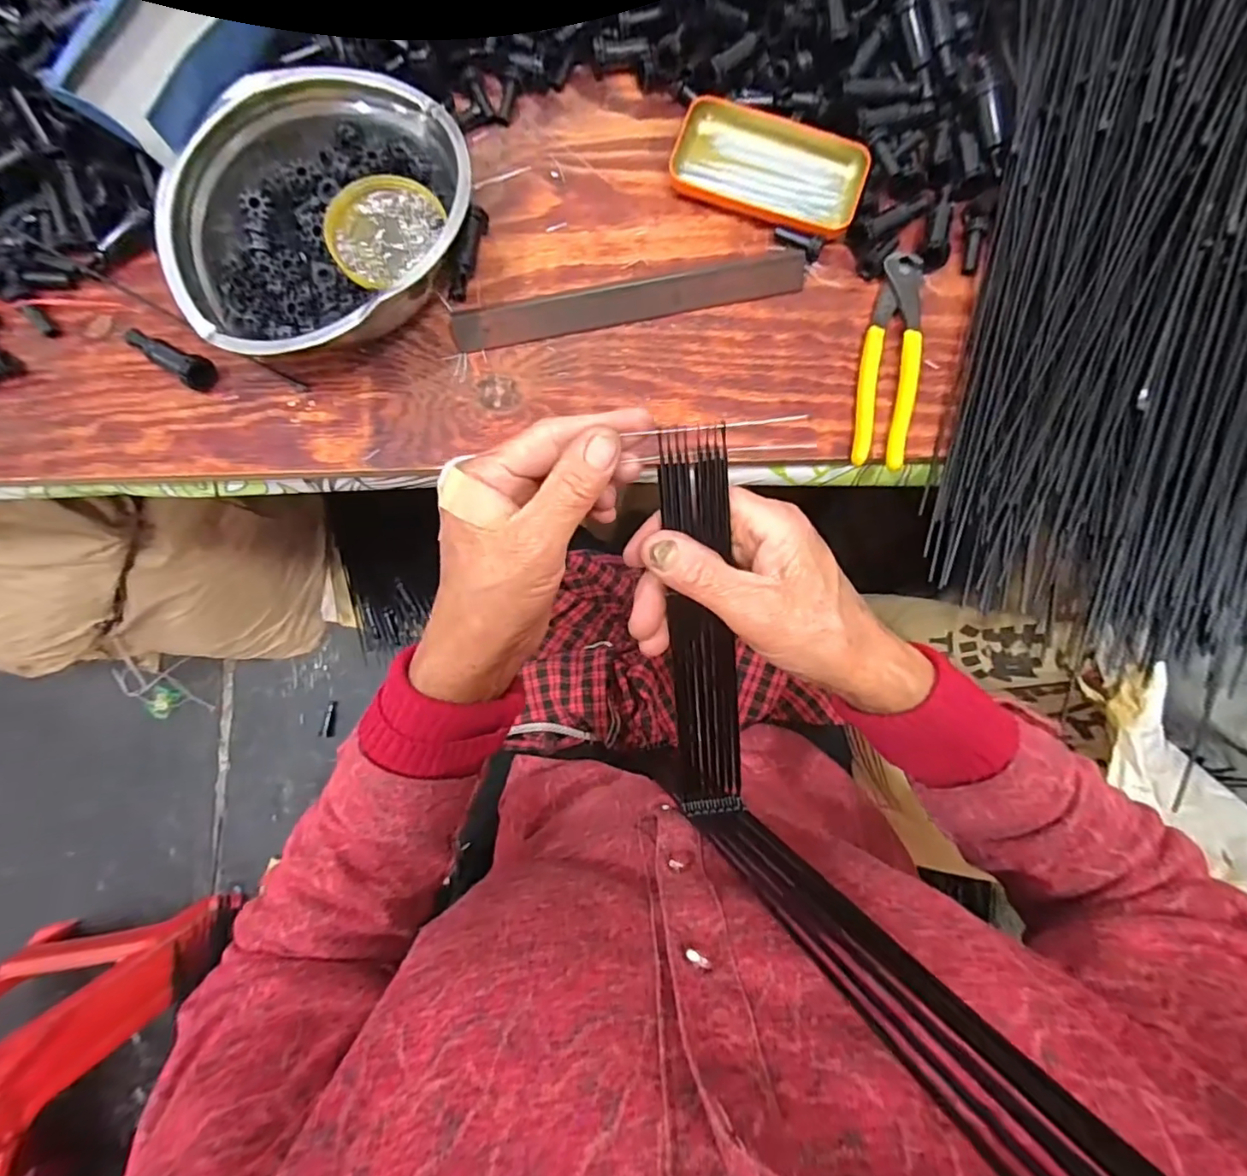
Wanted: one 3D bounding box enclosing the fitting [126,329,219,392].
[{"bbox_3d":[-0.334,-0.174,0.421,0.075,0.030,0.023,35,84,4],"label":"fitting"}]

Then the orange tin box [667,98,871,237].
[{"bbox_3d":[0.112,-0.324,0.442,0.142,0.018,0.079,24,83,2],"label":"orange tin box"}]

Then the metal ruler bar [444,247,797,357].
[{"bbox_3d":[0.006,-0.217,0.430,0.264,0.016,0.027,-12,83,-2],"label":"metal ruler bar"}]

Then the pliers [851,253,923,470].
[{"bbox_3d":[0.200,-0.169,0.429,0.042,0.015,0.163,11,83,1],"label":"pliers"}]

